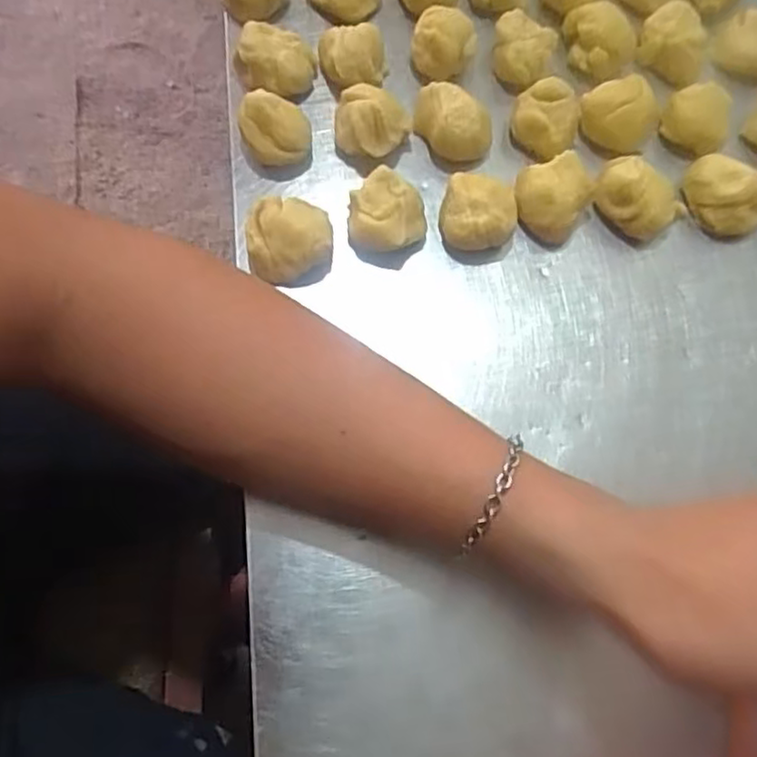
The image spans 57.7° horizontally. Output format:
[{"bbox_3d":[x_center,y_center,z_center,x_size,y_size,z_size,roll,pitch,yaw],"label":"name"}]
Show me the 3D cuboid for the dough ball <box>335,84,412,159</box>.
[{"bbox_3d":[-0.006,-0.139,0.375,0.038,0.031,0.033,33,72,5],"label":"dough ball"}]

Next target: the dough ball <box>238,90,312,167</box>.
[{"bbox_3d":[-0.055,-0.134,0.372,0.036,0.030,0.032,-9,74,-9],"label":"dough ball"}]

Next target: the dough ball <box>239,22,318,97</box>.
[{"bbox_3d":[-0.058,-0.177,0.387,0.039,0.025,0.035,23,71,1],"label":"dough ball"}]

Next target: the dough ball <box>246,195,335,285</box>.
[{"bbox_3d":[-0.046,-0.071,0.355,0.042,0.027,0.040,2,72,-6],"label":"dough ball"}]

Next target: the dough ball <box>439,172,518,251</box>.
[{"bbox_3d":[0.053,-0.086,0.368,0.039,0.032,0.035,25,72,2],"label":"dough ball"}]

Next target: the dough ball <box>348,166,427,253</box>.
[{"bbox_3d":[0.004,-0.086,0.362,0.039,0.025,0.037,2,72,-6],"label":"dough ball"}]

